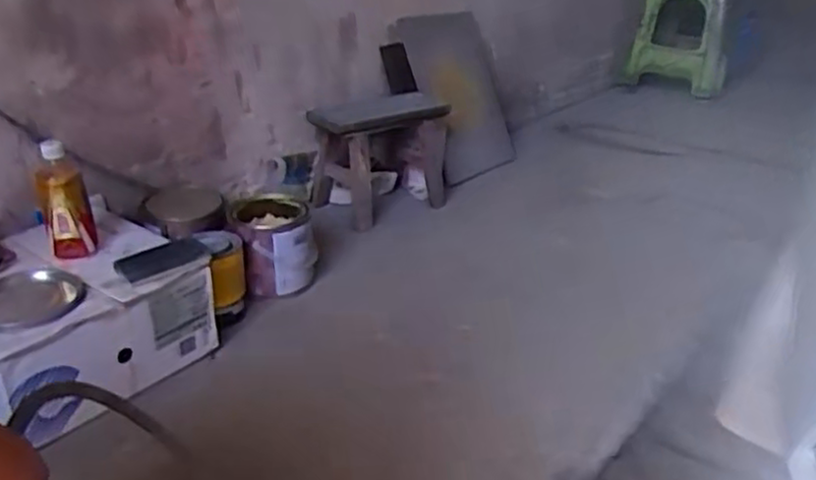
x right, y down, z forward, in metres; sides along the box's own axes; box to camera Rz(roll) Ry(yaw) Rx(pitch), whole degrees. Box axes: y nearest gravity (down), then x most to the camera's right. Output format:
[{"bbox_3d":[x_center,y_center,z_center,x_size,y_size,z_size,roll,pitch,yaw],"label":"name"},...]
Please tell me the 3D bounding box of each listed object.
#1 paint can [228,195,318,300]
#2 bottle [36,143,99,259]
[{"bbox_3d":[-0.255,0.019,1.363,0.158,0.162,0.170,-7,27,-13],"label":"paint can"},{"bbox_3d":[-0.528,-0.062,1.096,0.067,0.193,0.055,-14,30,-25],"label":"bottle"}]

